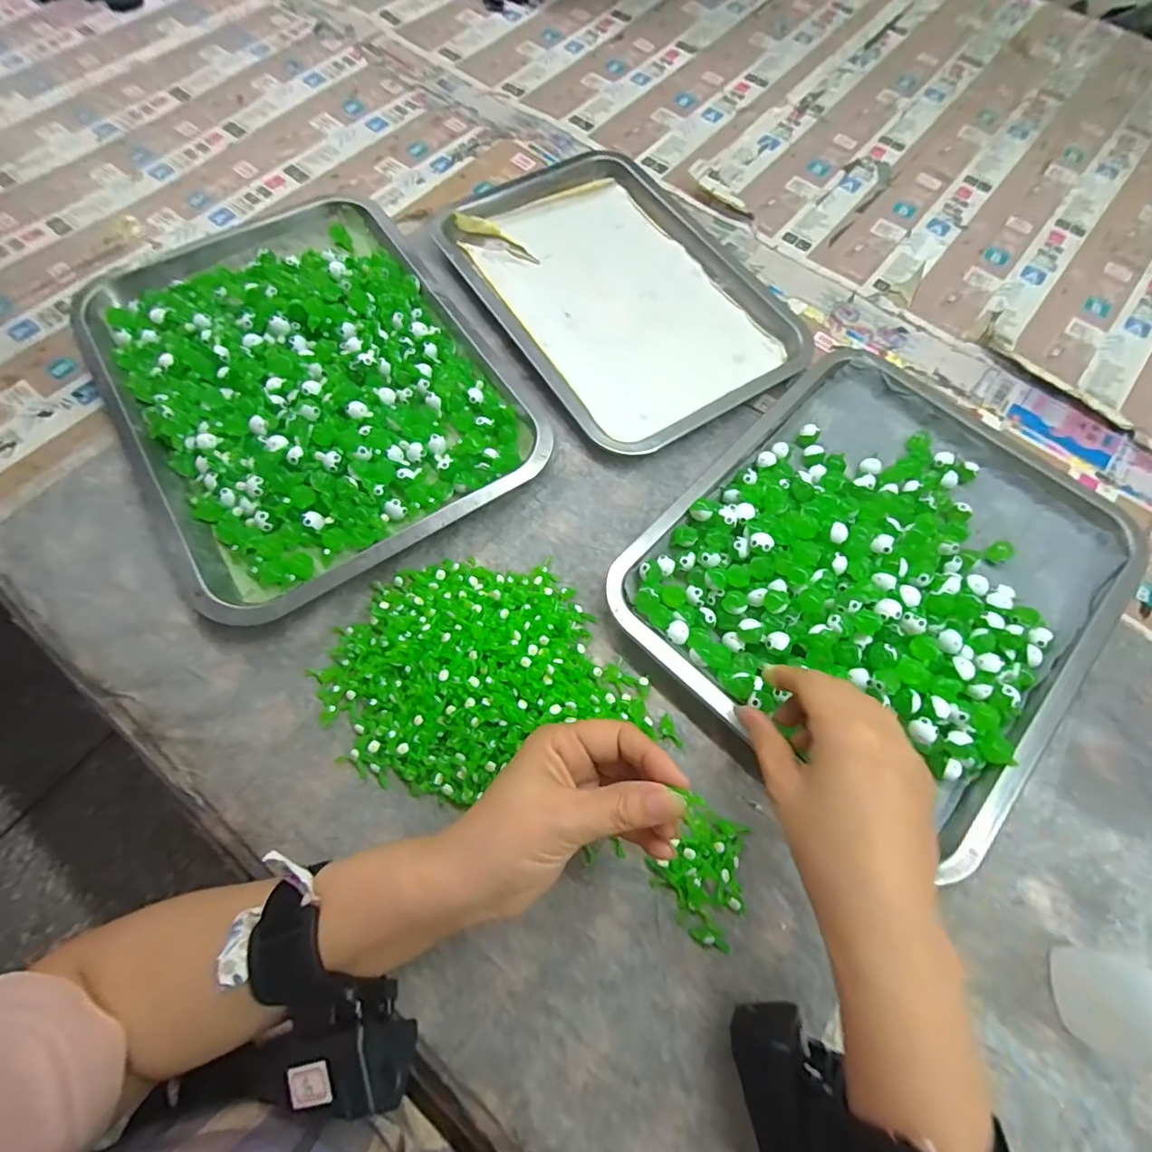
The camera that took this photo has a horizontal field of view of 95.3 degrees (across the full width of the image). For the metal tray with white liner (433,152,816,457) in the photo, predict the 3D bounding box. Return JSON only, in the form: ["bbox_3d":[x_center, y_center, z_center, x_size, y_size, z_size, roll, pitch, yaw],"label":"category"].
[{"bbox_3d":[0.037,-0.255,0.459,0.213,0.018,0.313,-30,72,-12],"label":"metal tray with white liner"}]

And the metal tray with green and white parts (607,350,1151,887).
[{"bbox_3d":[0.205,-0.009,0.353,0.257,0.036,0.308,41,73,13],"label":"metal tray with green and white parts"}]

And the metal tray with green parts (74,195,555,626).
[{"bbox_3d":[-0.215,-0.158,0.408,0.270,0.026,0.357,-33,73,-13],"label":"metal tray with green parts"}]

